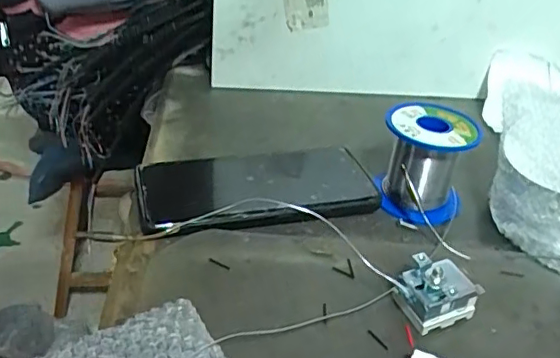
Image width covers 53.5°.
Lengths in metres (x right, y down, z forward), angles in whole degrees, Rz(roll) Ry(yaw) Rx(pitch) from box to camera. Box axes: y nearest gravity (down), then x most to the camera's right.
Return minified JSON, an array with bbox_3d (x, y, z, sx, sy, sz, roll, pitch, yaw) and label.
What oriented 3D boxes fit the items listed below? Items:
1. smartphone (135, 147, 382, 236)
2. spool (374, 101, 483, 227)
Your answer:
[{"bbox_3d":[-0.016,0.003,0.396,0.164,0.012,0.080,-7,36,-18],"label":"smartphone"},{"bbox_3d":[0.105,-0.013,0.401,0.061,0.059,0.069,14,35,12],"label":"spool"}]

